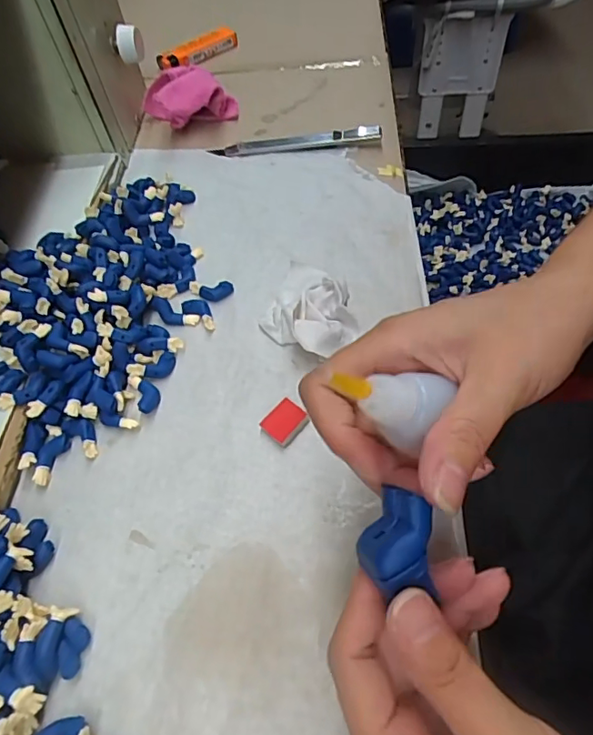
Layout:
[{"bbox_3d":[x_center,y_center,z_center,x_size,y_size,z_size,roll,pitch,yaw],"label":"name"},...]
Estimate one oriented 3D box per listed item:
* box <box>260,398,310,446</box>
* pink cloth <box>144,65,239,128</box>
[{"bbox_3d":[-0.006,0.029,0.283,0.018,0.006,0.023,32,65,23],"label":"box"},{"bbox_3d":[-0.089,-0.224,0.437,0.071,0.039,0.043,-23,58,-9],"label":"pink cloth"}]

